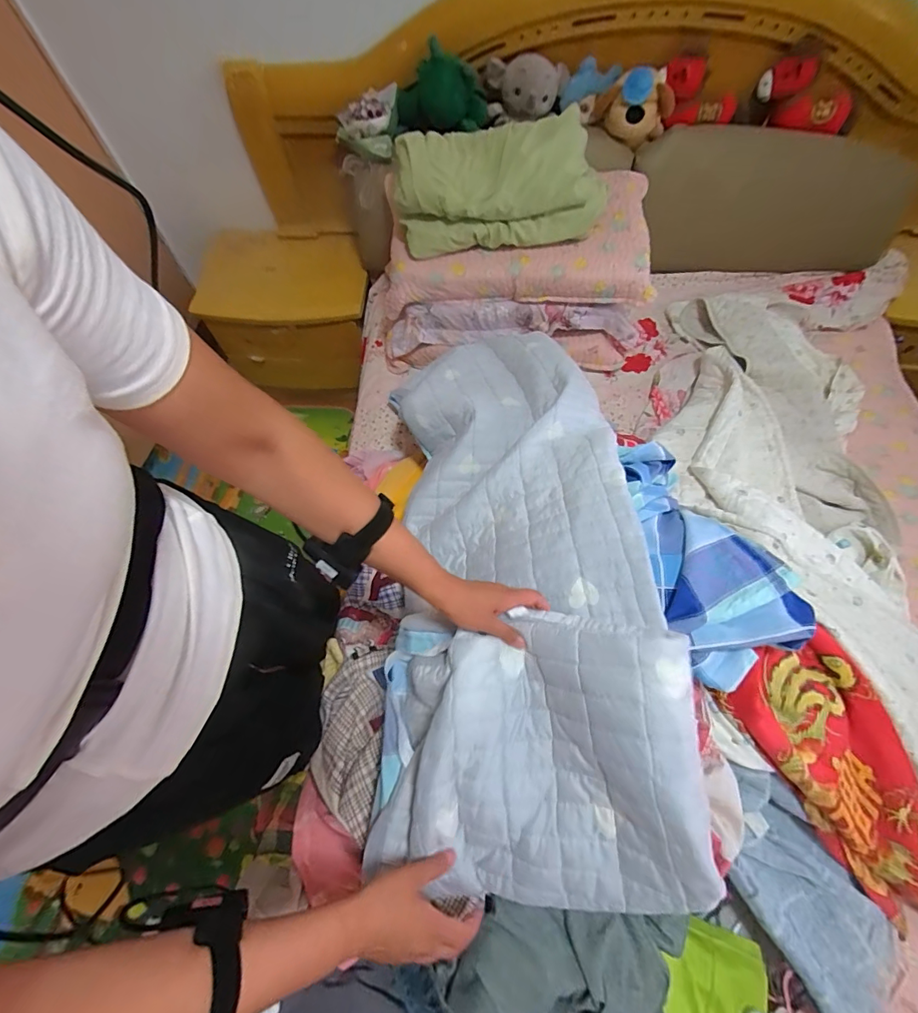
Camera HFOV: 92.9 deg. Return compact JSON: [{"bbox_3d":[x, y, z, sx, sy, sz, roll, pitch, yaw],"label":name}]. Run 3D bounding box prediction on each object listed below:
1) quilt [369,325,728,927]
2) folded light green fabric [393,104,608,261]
[{"bbox_3d":[0.068,0.001,0.726,0.349,0.257,0.994,-2,49,1],"label":"quilt"},{"bbox_3d":[0.084,-0.718,0.975,0.445,0.147,0.222,-4,63,0],"label":"folded light green fabric"}]

